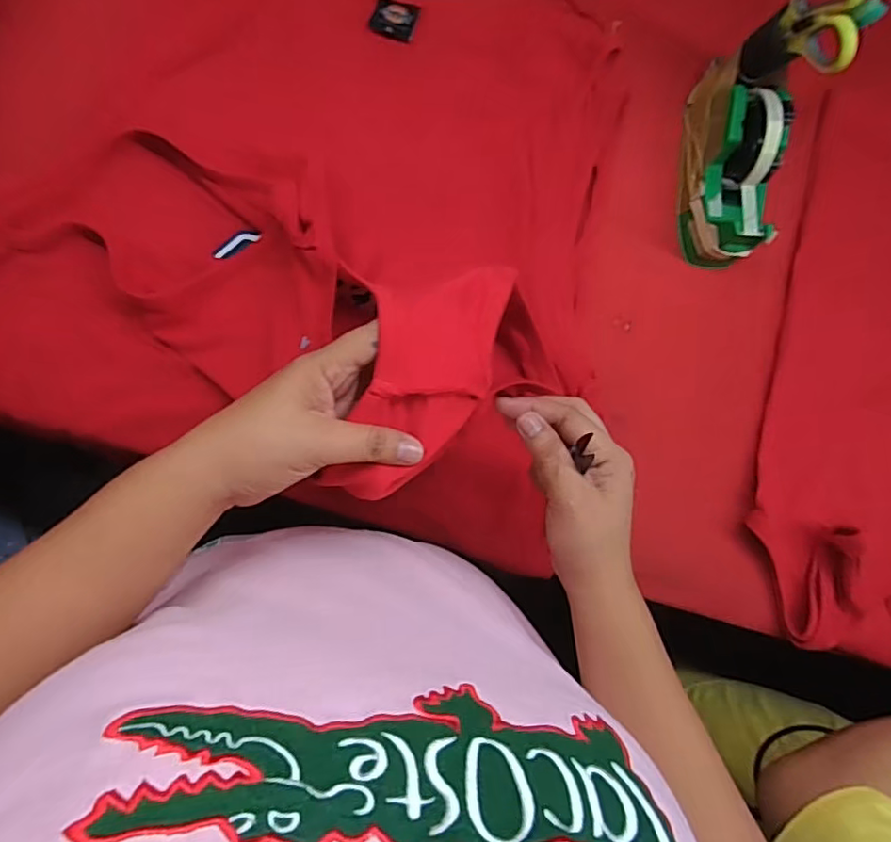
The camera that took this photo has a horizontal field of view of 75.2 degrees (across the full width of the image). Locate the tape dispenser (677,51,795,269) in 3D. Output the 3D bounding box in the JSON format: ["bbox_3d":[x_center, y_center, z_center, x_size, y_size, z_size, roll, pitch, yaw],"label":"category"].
[{"bbox_3d":[0.265,-0.249,0.544,0.056,0.113,0.186,0,87,-7],"label":"tape dispenser"}]

